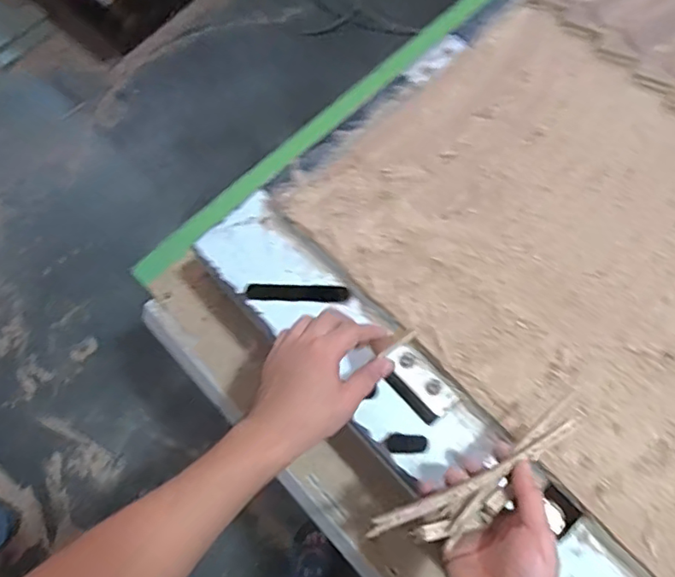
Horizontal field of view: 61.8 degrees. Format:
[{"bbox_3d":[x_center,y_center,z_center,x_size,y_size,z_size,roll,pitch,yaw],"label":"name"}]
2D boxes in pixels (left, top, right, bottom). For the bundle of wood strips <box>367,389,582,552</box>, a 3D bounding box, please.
[{"bbox_3d":[0.134,0.174,0.510,0.216,0.037,0.056,-32,74,-11],"label":"bundle of wood strips"}]

